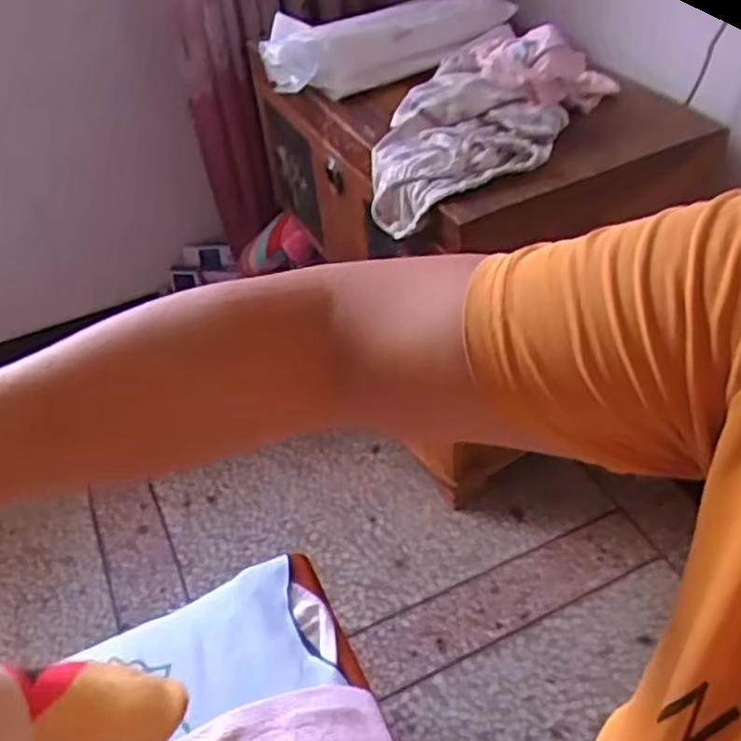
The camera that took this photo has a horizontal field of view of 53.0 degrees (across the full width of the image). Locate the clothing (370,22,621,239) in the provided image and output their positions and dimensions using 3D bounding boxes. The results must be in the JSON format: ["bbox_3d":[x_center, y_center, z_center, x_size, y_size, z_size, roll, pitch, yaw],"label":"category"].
[{"bbox_3d":[0.180,-0.379,1.114,0.222,0.158,0.405,25,52,28],"label":"clothing"}]

